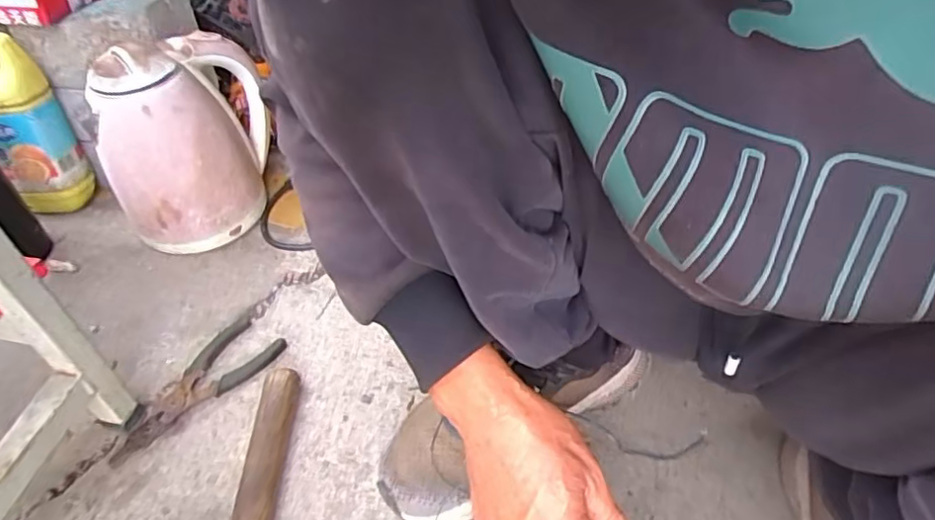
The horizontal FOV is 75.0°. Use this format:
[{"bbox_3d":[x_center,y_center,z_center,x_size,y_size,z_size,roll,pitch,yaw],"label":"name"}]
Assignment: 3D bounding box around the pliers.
[{"bbox_3d":[-0.260,0.124,0.585,0.067,0.014,0.175,23,47,24],"label":"pliers"}]

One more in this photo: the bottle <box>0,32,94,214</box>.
[{"bbox_3d":[-0.561,-0.167,0.765,0.106,0.232,0.117,-32,28,-25],"label":"bottle"}]

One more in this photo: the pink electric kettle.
[{"bbox_3d":[-0.325,-0.137,0.706,0.133,0.214,0.162,5,45,7],"label":"pink electric kettle"}]

